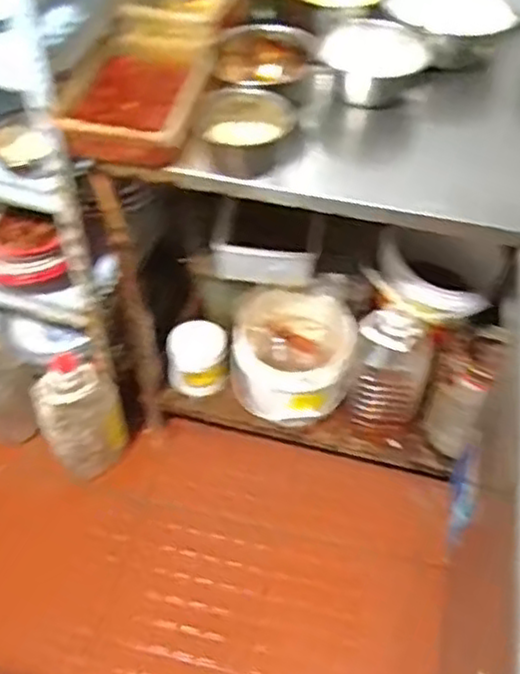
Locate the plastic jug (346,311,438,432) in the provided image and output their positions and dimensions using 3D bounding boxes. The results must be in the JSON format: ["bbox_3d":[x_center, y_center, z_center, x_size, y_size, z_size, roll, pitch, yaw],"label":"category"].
[{"bbox_3d":[0.272,0.069,1.490,0.164,0.300,0.119,19,52,13],"label":"plastic jug"}]

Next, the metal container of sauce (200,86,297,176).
[{"bbox_3d":[-0.021,-0.313,1.084,0.143,0.078,0.122,3,50,1],"label":"metal container of sauce"}]

